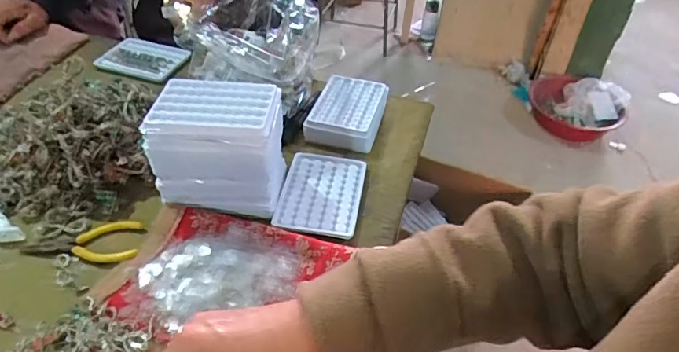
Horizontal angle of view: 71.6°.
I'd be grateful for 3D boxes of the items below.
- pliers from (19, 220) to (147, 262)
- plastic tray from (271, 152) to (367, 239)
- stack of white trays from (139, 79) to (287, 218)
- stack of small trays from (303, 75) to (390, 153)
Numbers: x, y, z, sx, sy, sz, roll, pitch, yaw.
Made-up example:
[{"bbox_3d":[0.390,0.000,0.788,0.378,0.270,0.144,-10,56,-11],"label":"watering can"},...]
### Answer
[{"bbox_3d":[-0.280,0.070,0.523,0.120,0.011,0.050,5,44,1],"label":"pliers"},{"bbox_3d":[-0.022,0.020,0.582,0.097,0.008,0.134,9,44,5],"label":"plastic tray"},{"bbox_3d":[-0.134,-0.030,0.540,0.135,0.128,0.096,2,44,-2],"label":"stack of white trays"},{"bbox_3d":[0.013,-0.095,0.683,0.101,0.037,0.123,11,44,8],"label":"stack of small trays"}]

